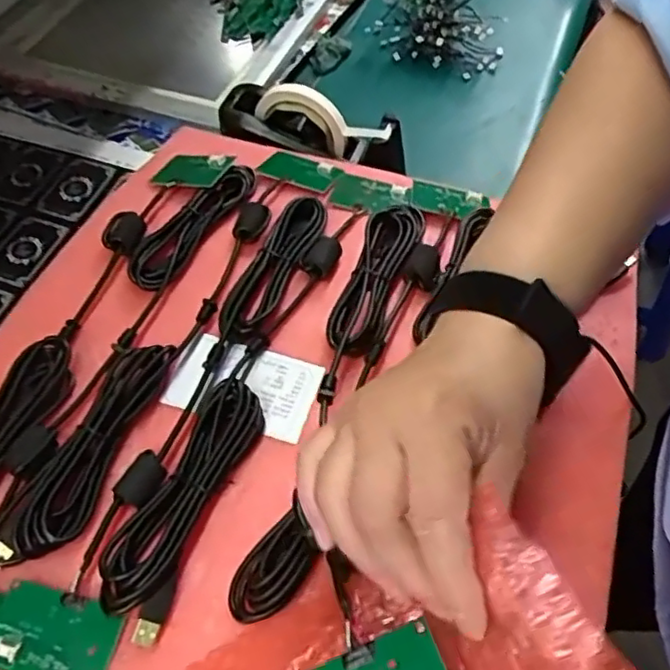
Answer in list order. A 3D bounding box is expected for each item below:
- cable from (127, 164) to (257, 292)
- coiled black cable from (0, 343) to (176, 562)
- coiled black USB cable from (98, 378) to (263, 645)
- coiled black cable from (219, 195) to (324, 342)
[{"bbox_3d":[-0.115,-0.093,0.518,0.033,0.033,0.151,21,62,17],"label":"cable"},{"bbox_3d":[-0.160,0.066,0.399,0.048,0.019,0.151,16,61,14],"label":"coiled black cable"},{"bbox_3d":[-0.090,0.096,0.383,0.048,0.017,0.154,19,62,16],"label":"coiled black USB cable"},{"bbox_3d":[-0.046,-0.055,0.483,0.033,0.014,0.145,18,61,15],"label":"coiled black cable"}]

